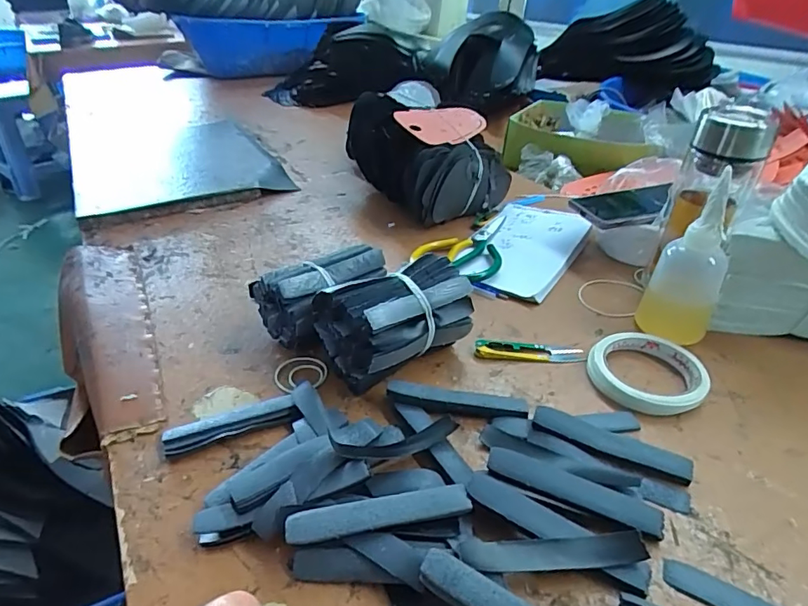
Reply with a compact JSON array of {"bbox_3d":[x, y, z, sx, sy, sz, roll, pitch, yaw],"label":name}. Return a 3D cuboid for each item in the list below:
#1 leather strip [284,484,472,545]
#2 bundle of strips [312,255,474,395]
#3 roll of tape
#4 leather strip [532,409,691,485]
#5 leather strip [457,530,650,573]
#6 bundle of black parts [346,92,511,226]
[{"bbox_3d":[-0.015,0.132,0.317,0.116,0.005,0.020,-5,47,-12],"label":"leather strip"},{"bbox_3d":[-0.006,0.015,0.460,0.128,0.079,0.085,-23,41,-29],"label":"bundle of strips"},{"bbox_3d":[0.218,0.062,0.451,0.096,0.019,0.092,0,35,0],"label":"roll of tape"},{"bbox_3d":[0.157,0.105,0.382,0.113,0.017,0.027,16,37,21],"label":"leather strip"},{"bbox_3d":[0.091,0.152,0.305,0.113,0.004,0.020,0,41,-5],"label":"leather strip"},{"bbox_3d":[0.032,-0.221,0.756,0.156,0.128,0.219,-22,41,-25],"label":"bundle of black parts"}]

